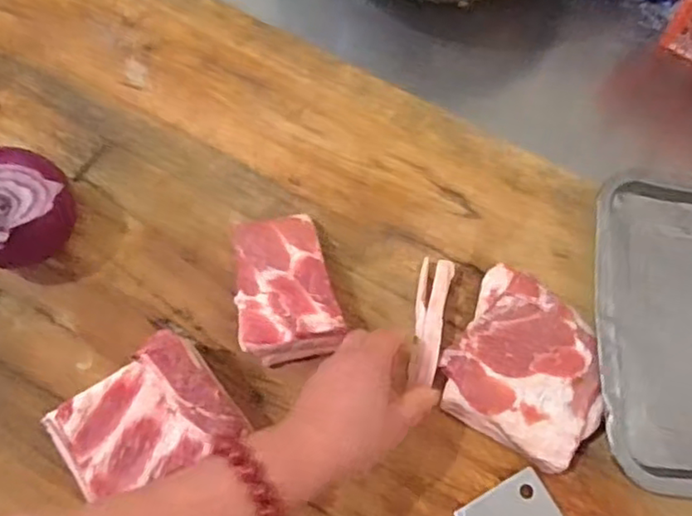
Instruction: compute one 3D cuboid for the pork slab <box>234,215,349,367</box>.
[{"bbox_3d":[-0.050,0.022,0.516,0.077,0.033,0.115,-9,73,-5],"label":"pork slab"}]

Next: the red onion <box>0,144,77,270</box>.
[{"bbox_3d":[-0.262,-0.038,0.508,0.081,0.086,0.091,40,74,11],"label":"red onion"}]

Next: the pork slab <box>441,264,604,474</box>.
[{"bbox_3d":[0.142,0.085,0.499,0.116,0.039,0.119,31,74,7],"label":"pork slab"}]

